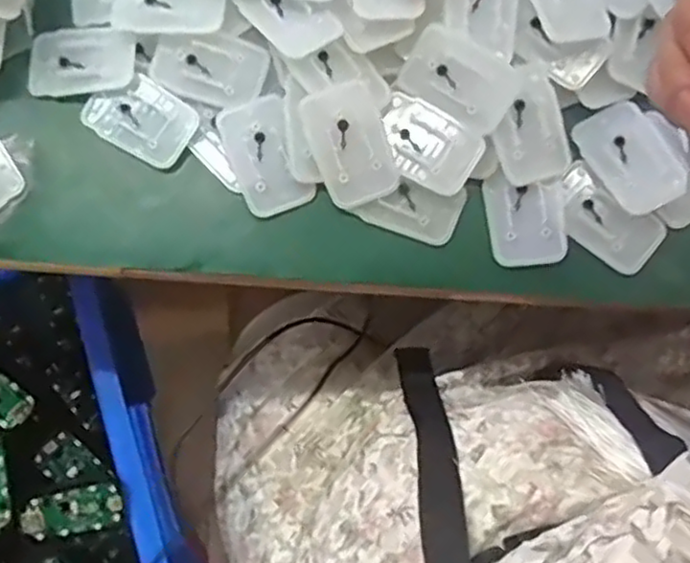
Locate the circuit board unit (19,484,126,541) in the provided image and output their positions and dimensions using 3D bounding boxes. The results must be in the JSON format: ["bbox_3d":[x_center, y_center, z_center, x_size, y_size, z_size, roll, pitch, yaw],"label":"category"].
[{"bbox_3d":[-0.194,0.165,0.488,0.066,0.012,0.032,-5,75,-20],"label":"circuit board unit"}]

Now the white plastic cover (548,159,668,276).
[{"bbox_3d":[0.157,-0.039,0.416,0.070,0.007,0.041,40,80,10],"label":"white plastic cover"}]

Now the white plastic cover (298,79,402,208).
[{"bbox_3d":[0.003,-0.083,0.412,0.046,0.008,0.072,-21,98,-1],"label":"white plastic cover"}]

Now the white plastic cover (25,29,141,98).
[{"bbox_3d":[-0.167,-0.141,0.433,0.067,0.008,0.043,-2,76,0],"label":"white plastic cover"}]

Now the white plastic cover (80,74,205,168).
[{"bbox_3d":[-0.127,-0.102,0.428,0.065,0.011,0.046,33,79,9],"label":"white plastic cover"}]

